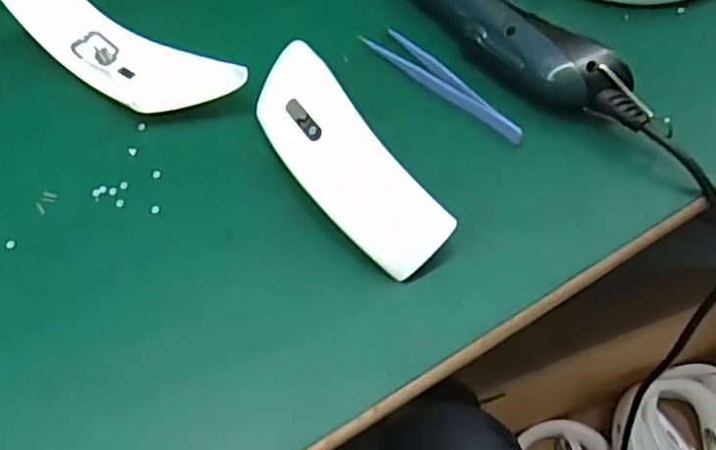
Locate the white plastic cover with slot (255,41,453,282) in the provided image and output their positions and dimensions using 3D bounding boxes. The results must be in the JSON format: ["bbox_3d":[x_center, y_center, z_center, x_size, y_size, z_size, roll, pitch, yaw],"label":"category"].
[{"bbox_3d":[-0.016,-0.048,0.342,0.057,0.044,0.173,-27,59,-15],"label":"white plastic cover with slot"}]

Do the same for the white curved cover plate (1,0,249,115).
[{"bbox_3d":[-0.148,-0.115,0.391,0.180,0.046,0.059,32,63,22],"label":"white curved cover plate"}]

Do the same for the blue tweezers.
[{"bbox_3d":[0.052,-0.088,0.384,0.023,0.004,0.120,-36,61,-20],"label":"blue tweezers"}]

